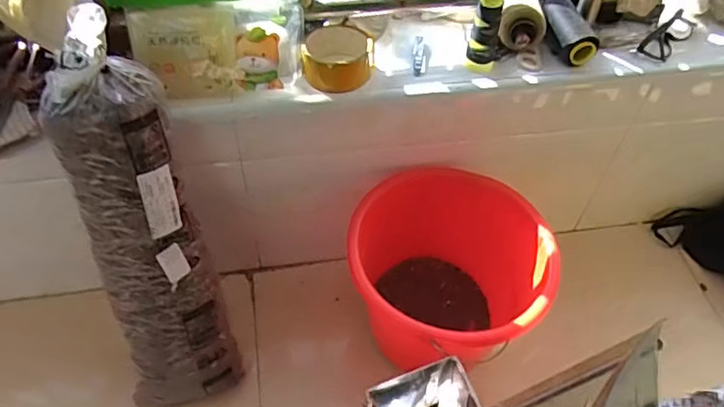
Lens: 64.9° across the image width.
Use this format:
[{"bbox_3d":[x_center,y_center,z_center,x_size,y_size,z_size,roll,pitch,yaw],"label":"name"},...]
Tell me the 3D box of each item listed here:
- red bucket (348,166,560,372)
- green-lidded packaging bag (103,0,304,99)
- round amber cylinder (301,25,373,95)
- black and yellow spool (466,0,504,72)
[{"bbox_3d":[0.126,0.128,0.841,0.268,0.259,0.249,2,53,-2],"label":"red bucket"},{"bbox_3d":[-0.180,-0.204,0.694,0.218,0.123,0.073,-9,52,-6],"label":"green-lidded packaging bag"},{"bbox_3d":[-0.030,-0.202,0.763,0.094,0.047,0.106,1,53,-3],"label":"round amber cylinder"},{"bbox_3d":[0.164,-0.229,0.743,0.038,0.110,0.044,14,53,8],"label":"black and yellow spool"}]

